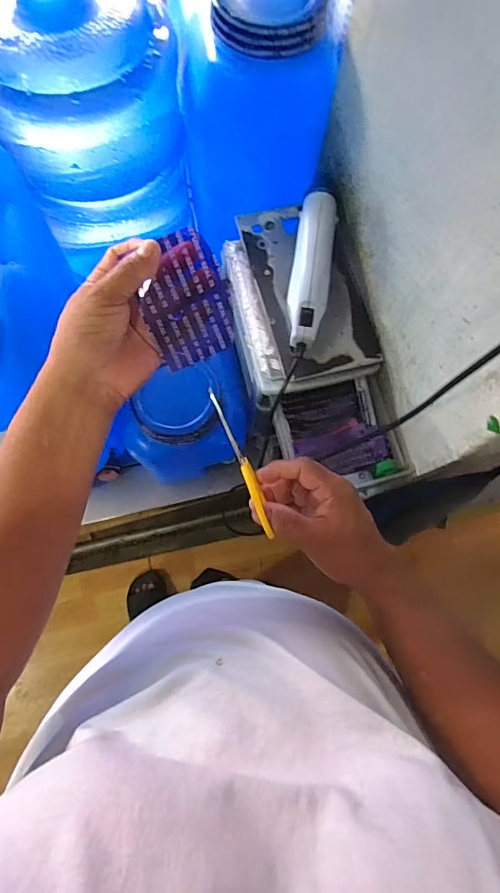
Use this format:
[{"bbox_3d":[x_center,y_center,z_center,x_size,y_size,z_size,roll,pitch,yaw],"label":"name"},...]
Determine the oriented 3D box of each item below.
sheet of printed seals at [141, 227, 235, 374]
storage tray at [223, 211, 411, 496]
[{"bbox_3d":[-0.049,-0.113,0.361,0.067,0.096,0.004,-22,33,-3],"label":"sheet of printed seals"},{"bbox_3d":[0.070,-0.132,0.574,0.161,0.099,0.387,-13,77,-5],"label":"storage tray"}]

